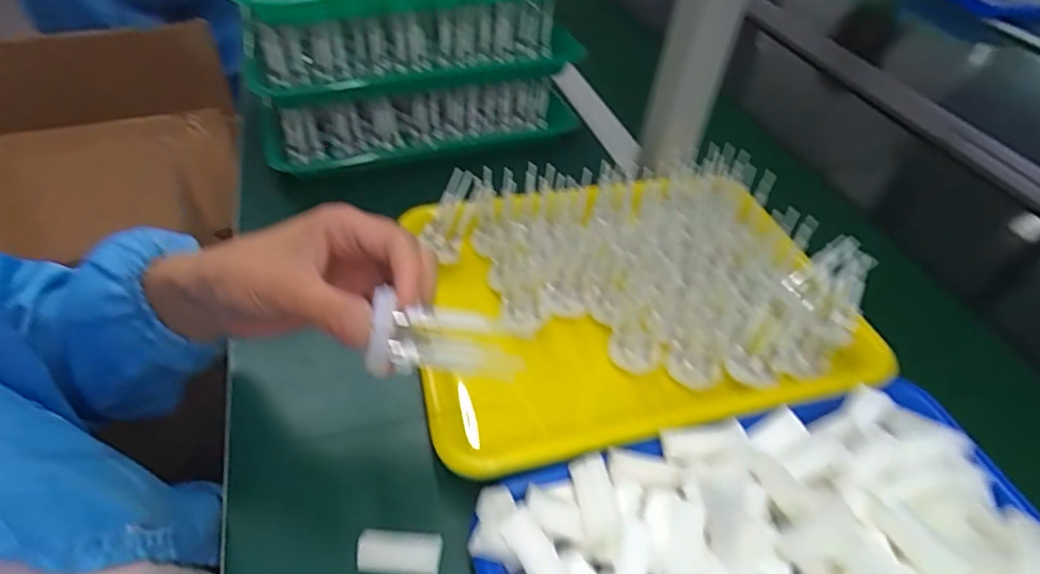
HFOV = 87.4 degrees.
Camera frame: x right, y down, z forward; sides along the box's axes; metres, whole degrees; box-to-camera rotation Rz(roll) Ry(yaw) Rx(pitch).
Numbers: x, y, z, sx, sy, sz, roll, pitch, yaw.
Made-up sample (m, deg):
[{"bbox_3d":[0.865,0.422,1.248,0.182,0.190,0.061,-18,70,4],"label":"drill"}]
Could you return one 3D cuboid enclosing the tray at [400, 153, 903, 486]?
[{"bbox_3d":[0.086,-0.006,0.425,0.326,0.076,0.252,-9,48,-14],"label":"tray"}]

